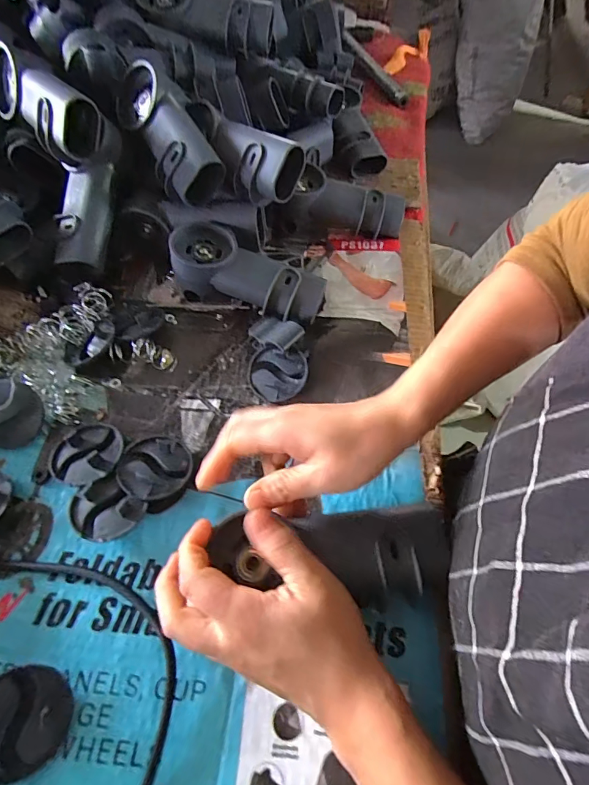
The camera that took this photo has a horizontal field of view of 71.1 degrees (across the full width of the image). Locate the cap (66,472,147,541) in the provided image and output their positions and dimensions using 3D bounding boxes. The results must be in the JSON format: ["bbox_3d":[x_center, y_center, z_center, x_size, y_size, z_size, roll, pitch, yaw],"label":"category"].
[{"bbox_3d":[-0.144,0.091,0.316,0.050,0.024,0.044,34,63,19],"label":"cap"}]

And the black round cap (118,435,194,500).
[{"bbox_3d":[-0.113,0.062,0.337,0.054,0.021,0.054,0,57,-1],"label":"black round cap"}]

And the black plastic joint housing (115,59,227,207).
[{"bbox_3d":[-0.131,-0.271,0.428,0.059,0.056,0.168,-29,75,-18],"label":"black plastic joint housing"}]

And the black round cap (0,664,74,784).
[{"bbox_3d":[-0.165,0.197,0.246,0.055,0.008,0.055,9,65,-19],"label":"black round cap"}]

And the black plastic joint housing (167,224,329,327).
[{"bbox_3d":[-0.050,-0.119,0.431,0.162,0.059,0.073,23,60,13],"label":"black plastic joint housing"}]

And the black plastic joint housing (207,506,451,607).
[{"bbox_3d":[0.027,0.108,0.279,0.157,0.030,0.055,2,57,-4],"label":"black plastic joint housing"}]

